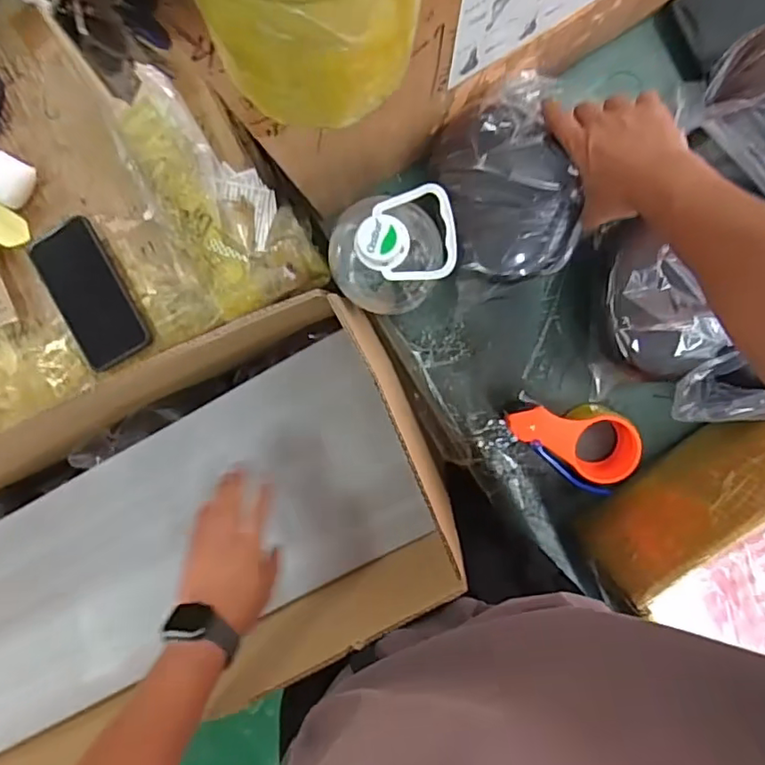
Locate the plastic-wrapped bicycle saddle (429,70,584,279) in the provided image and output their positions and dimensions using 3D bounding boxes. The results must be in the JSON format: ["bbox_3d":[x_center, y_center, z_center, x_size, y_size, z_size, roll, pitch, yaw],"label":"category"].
[{"bbox_3d":[0.132,-0.206,0.627,0.126,0.075,0.187,-17,97,4],"label":"plastic-wrapped bicycle saddle"}]

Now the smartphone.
[{"bbox_3d":[-0.331,-0.099,0.656,0.076,0.014,0.161,-28,96,5],"label":"smartphone"}]

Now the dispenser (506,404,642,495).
[{"bbox_3d":[0.225,0.058,0.706,0.149,0.078,0.097,34,97,-2],"label":"dispenser"}]

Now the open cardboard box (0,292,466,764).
[{"bbox_3d":[-0.331,0.222,0.690,0.799,0.275,0.297,-28,95,6],"label":"open cardboard box"}]

